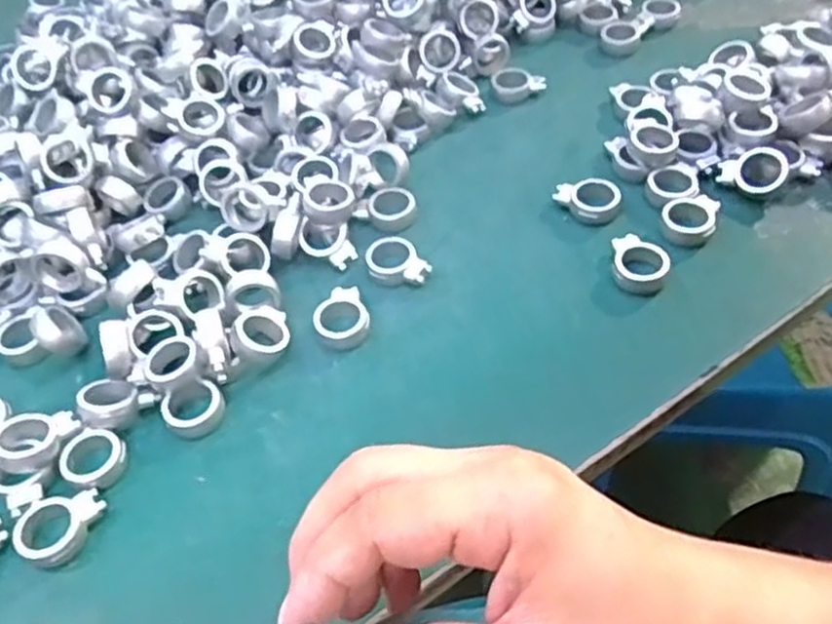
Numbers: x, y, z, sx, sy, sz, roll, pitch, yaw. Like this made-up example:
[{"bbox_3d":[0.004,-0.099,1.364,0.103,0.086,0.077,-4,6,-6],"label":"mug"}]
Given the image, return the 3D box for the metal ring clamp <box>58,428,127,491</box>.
[{"bbox_3d":[-0.137,0.062,0.314,0.025,0.009,0.026,25,58,24],"label":"metal ring clamp"}]

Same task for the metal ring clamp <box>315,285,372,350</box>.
[{"bbox_3d":[-0.036,0.002,0.354,0.026,0.009,0.034,-17,51,-8],"label":"metal ring clamp"}]

